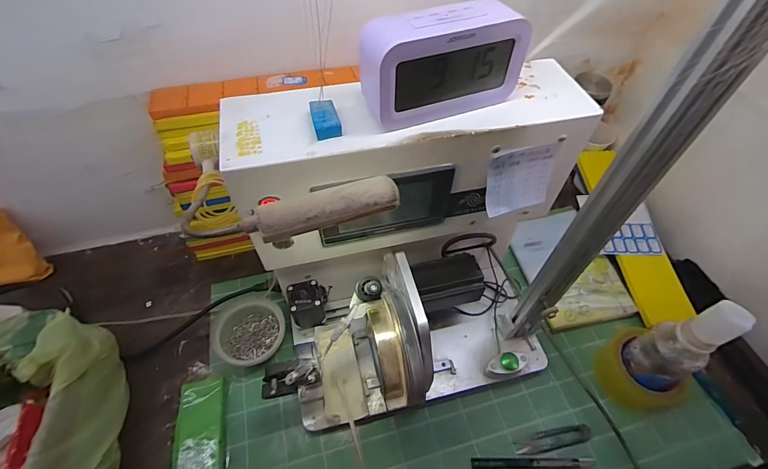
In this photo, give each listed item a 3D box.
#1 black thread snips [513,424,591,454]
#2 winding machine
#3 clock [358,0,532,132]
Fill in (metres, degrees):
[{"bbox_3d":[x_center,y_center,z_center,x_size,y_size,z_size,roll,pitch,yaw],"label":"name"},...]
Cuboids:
[{"bbox_3d":[0.223,0.269,0.496,0.099,0.009,0.023,-7,54,-7],"label":"black thread snips"},{"bbox_3d":[0.035,0.040,0.431,0.356,0.336,0.244,-11,55,-10],"label":"winding machine"},{"bbox_3d":[0.048,-0.142,0.320,0.142,0.082,0.038,-17,56,-14],"label":"clock"}]

